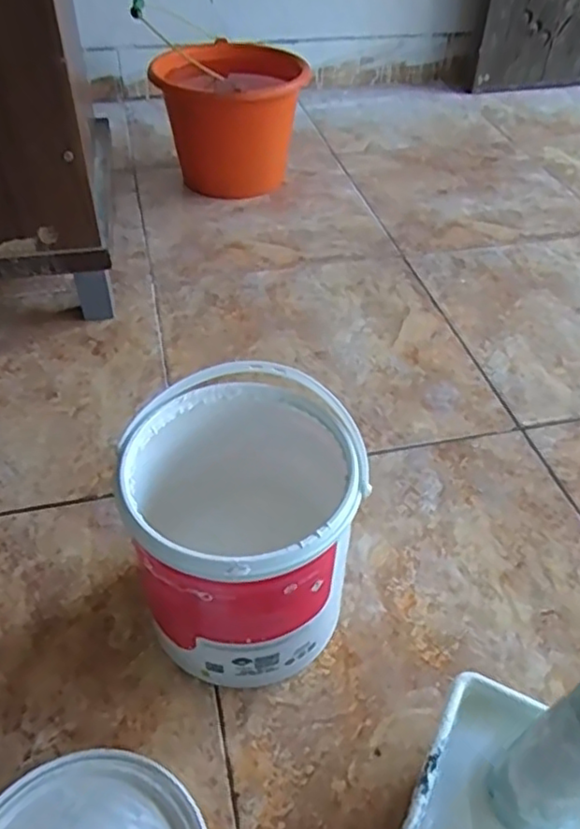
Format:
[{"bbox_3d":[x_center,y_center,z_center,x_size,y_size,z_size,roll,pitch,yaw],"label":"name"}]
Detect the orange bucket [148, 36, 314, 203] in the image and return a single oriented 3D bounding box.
[{"bbox_3d":[-0.106,-0.527,1.178,0.236,0.198,0.309,4,44,3],"label":"orange bucket"}]

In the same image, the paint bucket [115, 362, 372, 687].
[{"bbox_3d":[-0.039,0.096,0.542,0.172,0.195,0.184,1,44,-1],"label":"paint bucket"}]

